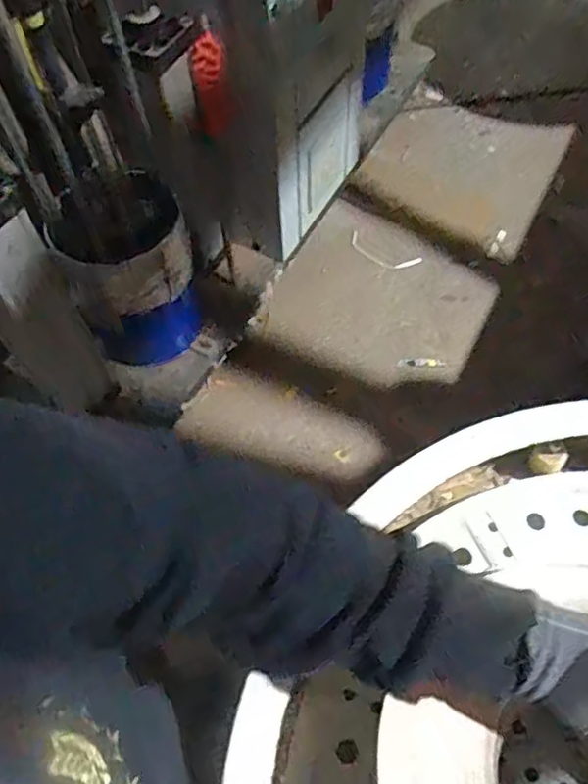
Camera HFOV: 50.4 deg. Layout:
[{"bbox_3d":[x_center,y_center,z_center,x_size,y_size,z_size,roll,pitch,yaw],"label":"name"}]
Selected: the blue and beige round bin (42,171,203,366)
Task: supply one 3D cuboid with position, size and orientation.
[{"bbox_3d":[-0.384,-0.255,1.519,0.292,0.491,0.299,-1,59,1],"label":"blue and beige round bin"}]

